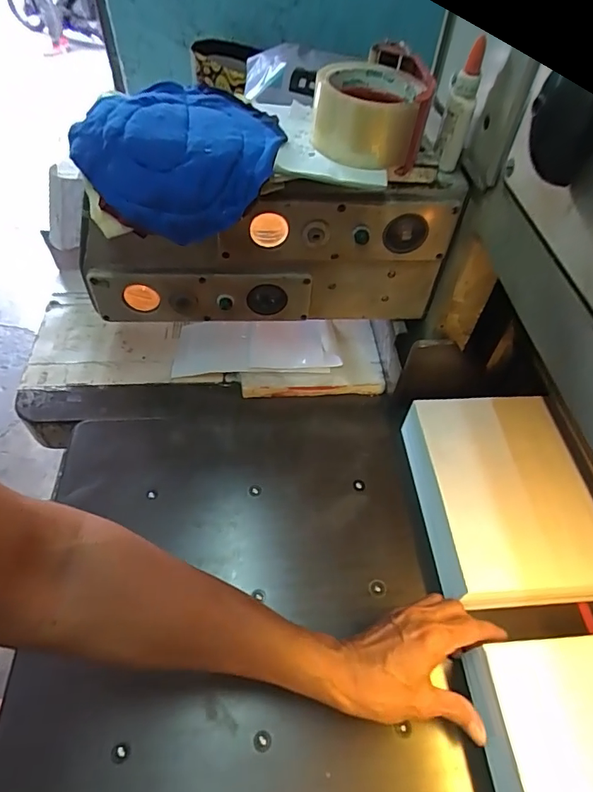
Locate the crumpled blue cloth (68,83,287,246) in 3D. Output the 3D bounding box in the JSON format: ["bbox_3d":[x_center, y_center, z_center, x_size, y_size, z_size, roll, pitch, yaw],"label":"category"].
[{"bbox_3d":[-0.101,-0.210,0.417,0.174,0.061,0.150,12,52,5],"label":"crumpled blue cloth"}]

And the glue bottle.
[{"bbox_3d":[0.144,-0.250,0.415,0.021,0.096,0.026,-2,52,-6],"label":"glue bottle"}]

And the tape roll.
[{"bbox_3d":[0.058,-0.241,0.406,0.088,0.053,0.099,6,51,0],"label":"tape roll"}]

